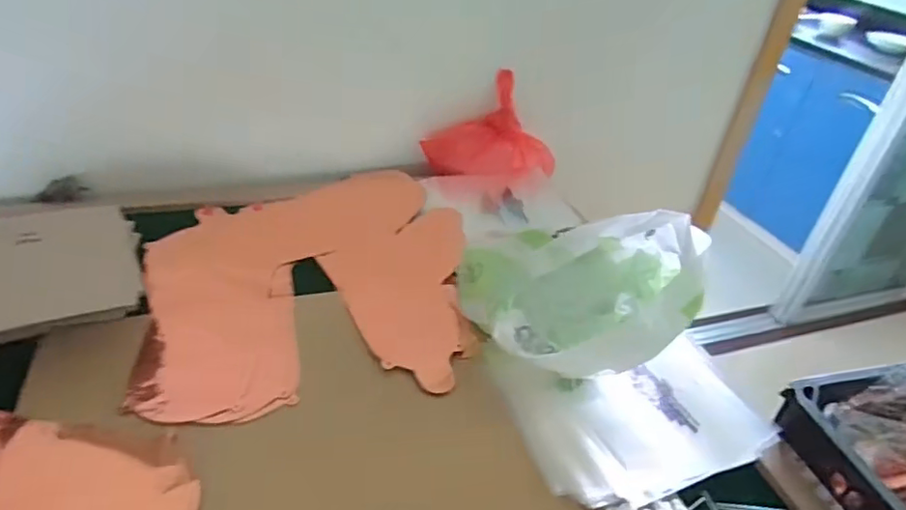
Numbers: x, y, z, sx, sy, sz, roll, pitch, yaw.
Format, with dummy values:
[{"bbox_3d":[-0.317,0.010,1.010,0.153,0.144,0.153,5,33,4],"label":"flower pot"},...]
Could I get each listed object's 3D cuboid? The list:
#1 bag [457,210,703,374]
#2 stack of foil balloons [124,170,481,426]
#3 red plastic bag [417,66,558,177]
[{"bbox_3d":[0.149,0.027,0.664,0.235,0.162,0.210,-5,38,-17],"label":"bag"},{"bbox_3d":[-0.181,0.024,0.766,0.402,0.032,0.435,-7,38,-19],"label":"stack of foil balloons"},{"bbox_3d":[0.070,-0.218,0.991,0.217,0.159,0.079,11,36,6],"label":"red plastic bag"}]

